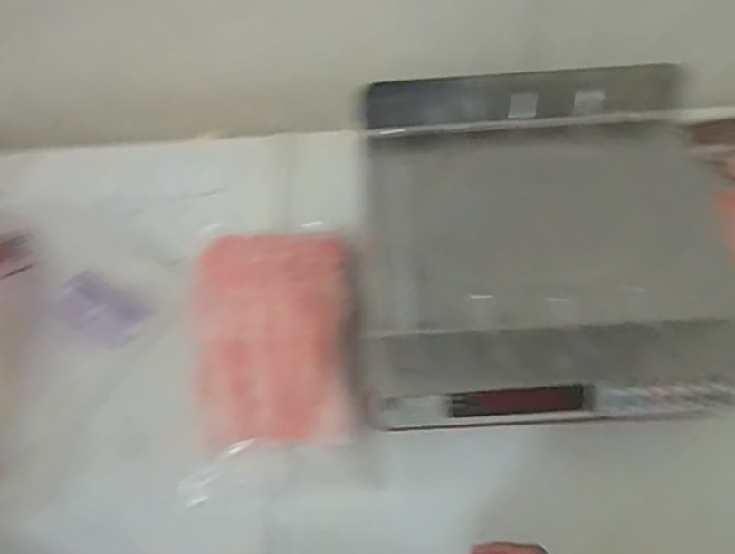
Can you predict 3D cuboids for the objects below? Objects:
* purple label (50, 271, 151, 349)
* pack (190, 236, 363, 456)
[{"bbox_3d":[-0.301,0.039,0.641,0.115,0.008,0.063,26,62,17],"label":"purple label"},{"bbox_3d":[-0.101,0.054,0.588,0.171,0.040,0.236,-5,57,0],"label":"pack"}]

